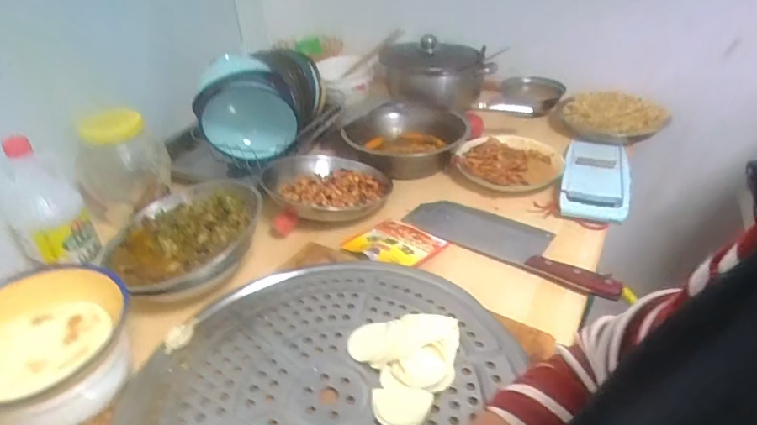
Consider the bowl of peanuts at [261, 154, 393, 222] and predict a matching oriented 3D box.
[{"bbox_3d":[-0.083,-0.050,0.821,0.194,0.049,0.203,-2,34,1],"label":"bowl of peanuts"}]

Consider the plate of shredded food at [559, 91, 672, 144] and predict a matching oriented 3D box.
[{"bbox_3d":[0.456,-0.201,0.991,0.183,0.043,0.182,-2,34,1],"label":"plate of shredded food"}]

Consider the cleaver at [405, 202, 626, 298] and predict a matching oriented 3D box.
[{"bbox_3d":[0.195,0.038,0.721,0.321,0.019,0.104,22,41,32],"label":"cleaver"}]

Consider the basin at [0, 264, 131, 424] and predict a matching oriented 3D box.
[{"bbox_3d":[-0.342,0.144,0.499,0.140,0.099,0.170,19,40,29],"label":"basin"}]

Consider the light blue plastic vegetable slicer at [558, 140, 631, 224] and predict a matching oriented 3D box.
[{"bbox_3d":[0.382,-0.067,0.848,0.104,0.032,0.259,11,36,19],"label":"light blue plastic vegetable slicer"}]

